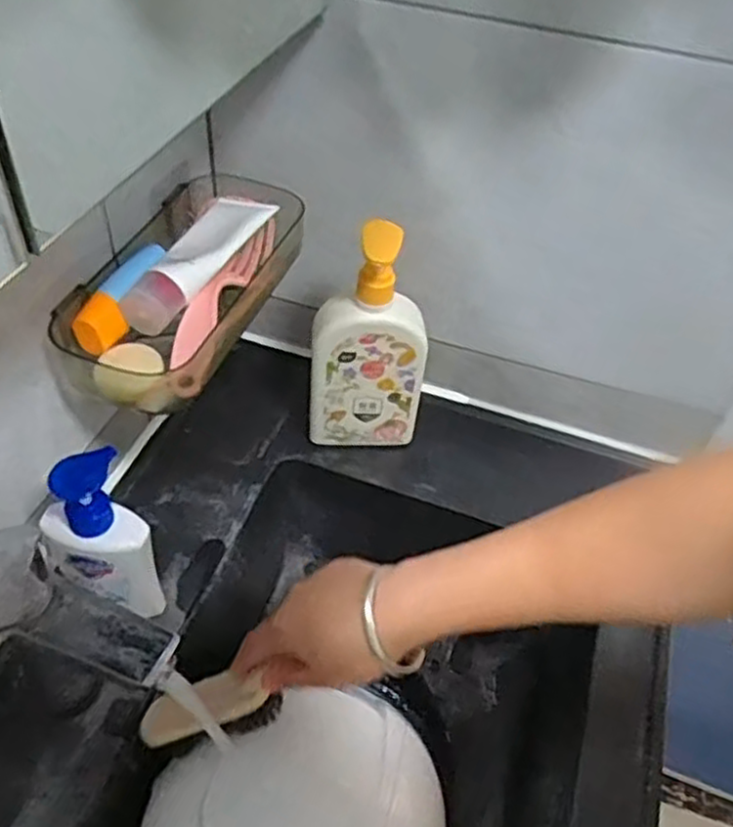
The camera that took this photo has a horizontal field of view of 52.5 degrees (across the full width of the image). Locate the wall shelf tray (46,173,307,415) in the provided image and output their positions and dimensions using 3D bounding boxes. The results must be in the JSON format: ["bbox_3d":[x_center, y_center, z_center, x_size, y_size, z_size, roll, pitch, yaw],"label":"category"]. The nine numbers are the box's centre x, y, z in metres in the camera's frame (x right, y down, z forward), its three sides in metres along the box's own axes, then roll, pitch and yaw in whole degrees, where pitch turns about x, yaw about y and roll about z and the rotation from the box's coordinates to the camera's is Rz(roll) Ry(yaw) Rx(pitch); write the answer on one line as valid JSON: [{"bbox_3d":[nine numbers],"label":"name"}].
[{"bbox_3d":[-0.139,-0.106,0.576,0.123,0.053,0.236,17,47,10],"label":"wall shelf tray"}]

